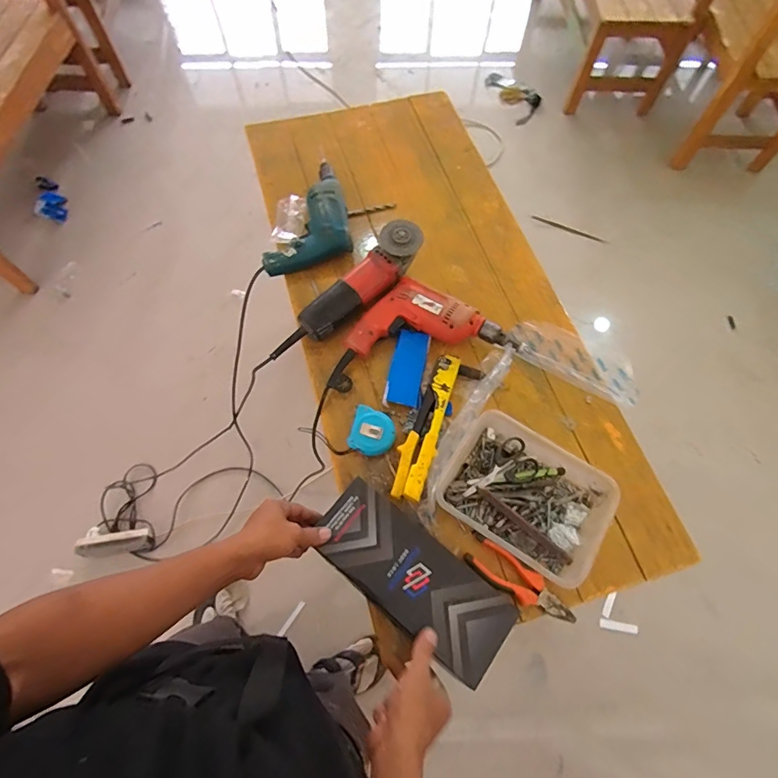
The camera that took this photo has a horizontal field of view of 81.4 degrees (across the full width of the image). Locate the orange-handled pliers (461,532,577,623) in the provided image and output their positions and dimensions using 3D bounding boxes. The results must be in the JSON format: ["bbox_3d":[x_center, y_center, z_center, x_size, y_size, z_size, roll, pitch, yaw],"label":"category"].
[{"bbox_3d":[0.181,0.265,0.620,0.162,0.034,0.048,34,68,14],"label":"orange-handled pliers"}]

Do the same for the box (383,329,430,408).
[{"bbox_3d":[0.032,-0.037,0.748,0.054,0.014,0.133,12,65,5],"label":"box"}]

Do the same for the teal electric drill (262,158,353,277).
[{"bbox_3d":[-0.162,-0.327,0.855,0.158,0.058,0.207,-9,65,-6],"label":"teal electric drill"}]

